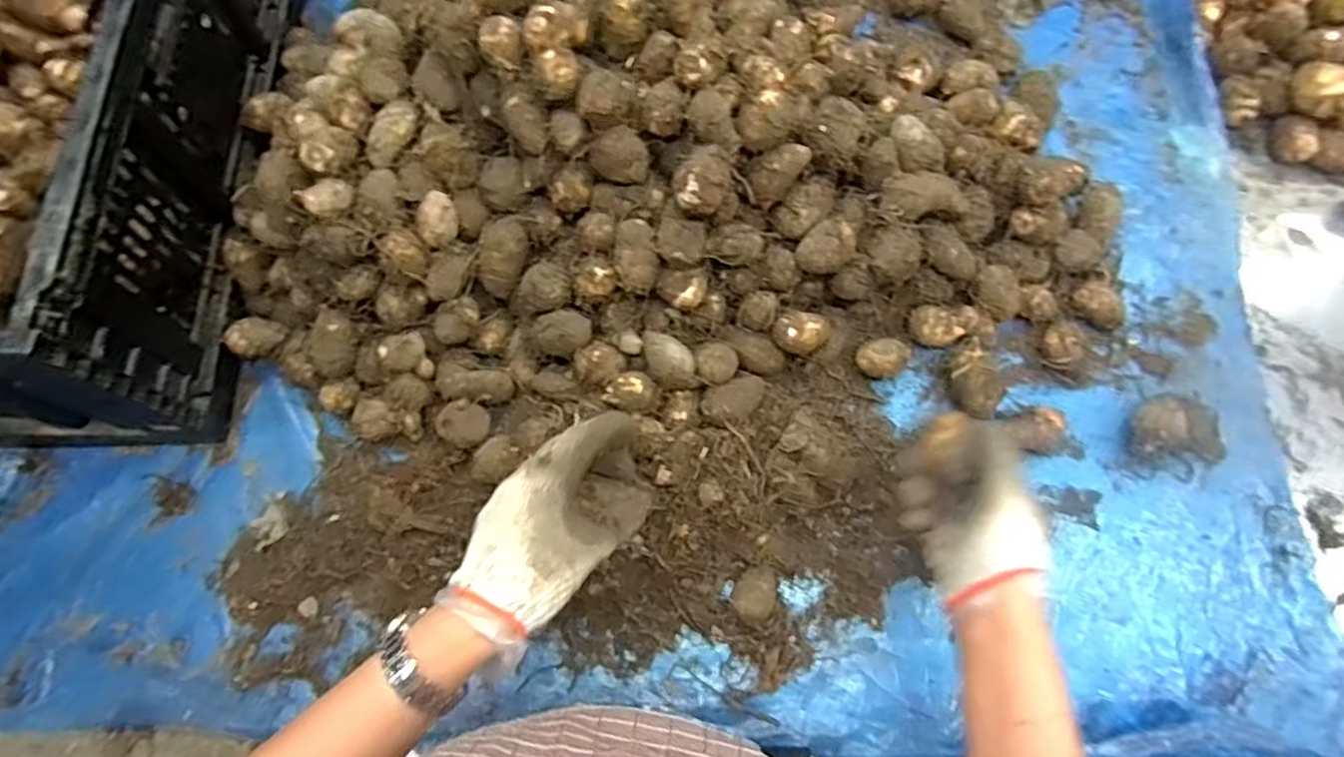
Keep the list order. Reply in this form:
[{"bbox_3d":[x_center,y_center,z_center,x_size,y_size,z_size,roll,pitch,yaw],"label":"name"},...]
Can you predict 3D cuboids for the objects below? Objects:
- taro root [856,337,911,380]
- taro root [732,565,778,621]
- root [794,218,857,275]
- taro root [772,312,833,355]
[{"bbox_3d":[0.182,-0.017,0.586,0.040,0.026,0.035,26,74,10],"label":"taro root"},{"bbox_3d":[0.066,0.168,0.530,0.032,0.023,0.041,27,74,10],"label":"taro root"},{"bbox_3d":[0.125,-0.104,0.550,0.040,0.037,0.040,-1,71,2],"label":"root"},{"bbox_3d":[0.111,-0.036,0.574,0.047,0.040,0.032,-6,71,0],"label":"taro root"}]

